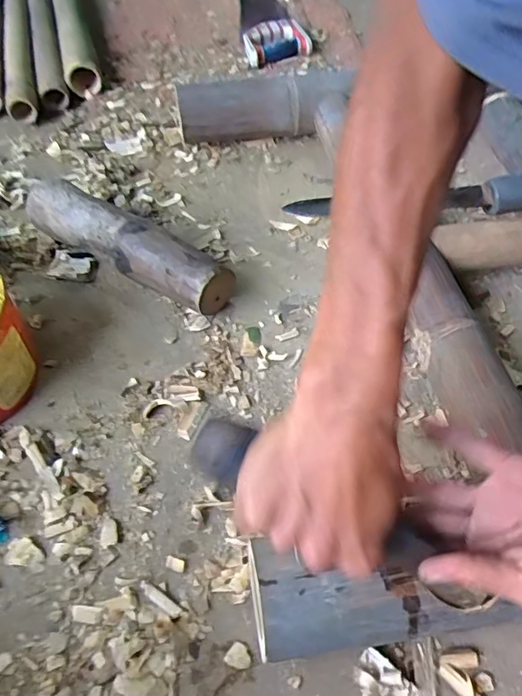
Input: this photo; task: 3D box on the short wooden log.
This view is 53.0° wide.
[{"bbox_3d":[-0.151,-0.112,0.590,0.257,0.071,0.056,29,58,20],"label":"short wooden log"}]

